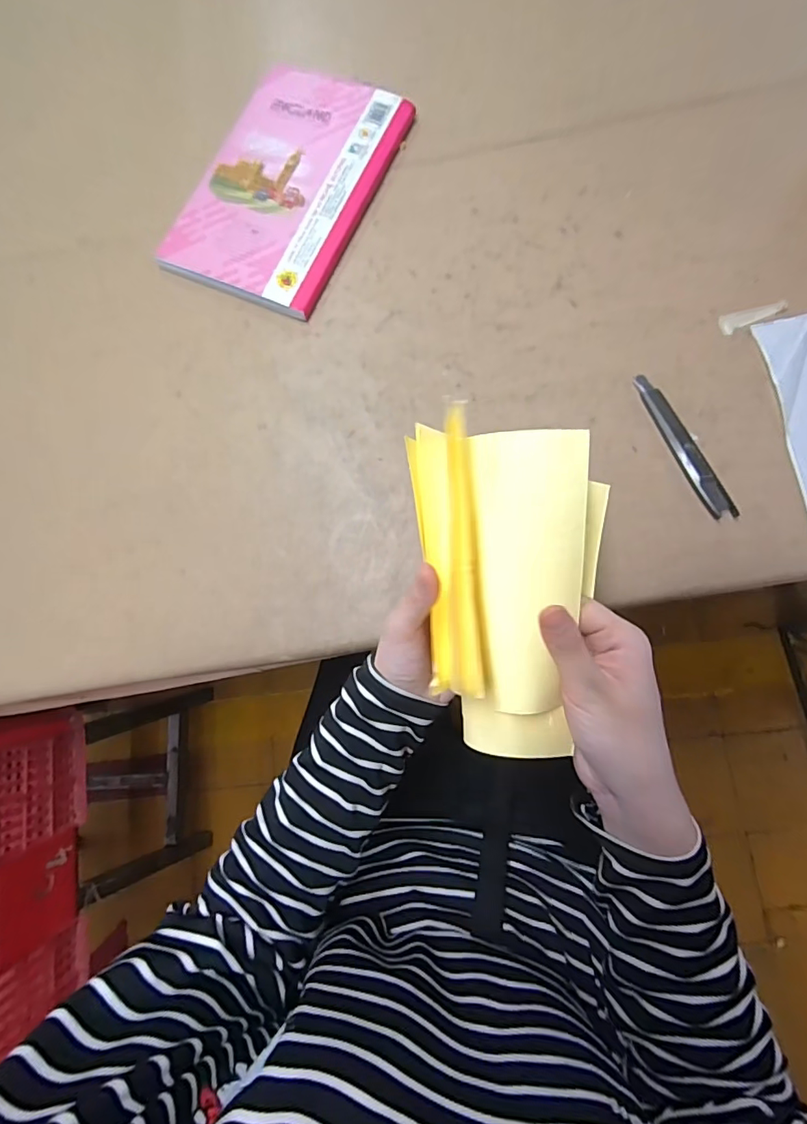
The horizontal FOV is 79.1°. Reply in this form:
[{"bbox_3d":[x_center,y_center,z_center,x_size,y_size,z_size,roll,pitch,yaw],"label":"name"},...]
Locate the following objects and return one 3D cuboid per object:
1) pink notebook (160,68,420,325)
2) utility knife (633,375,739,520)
[{"bbox_3d":[-0.117,-0.375,0.486,0.171,0.014,0.250,24,84,8],"label":"pink notebook"},{"bbox_3d":[0.235,-0.099,0.412,0.022,0.011,0.138,-23,80,1],"label":"utility knife"}]

